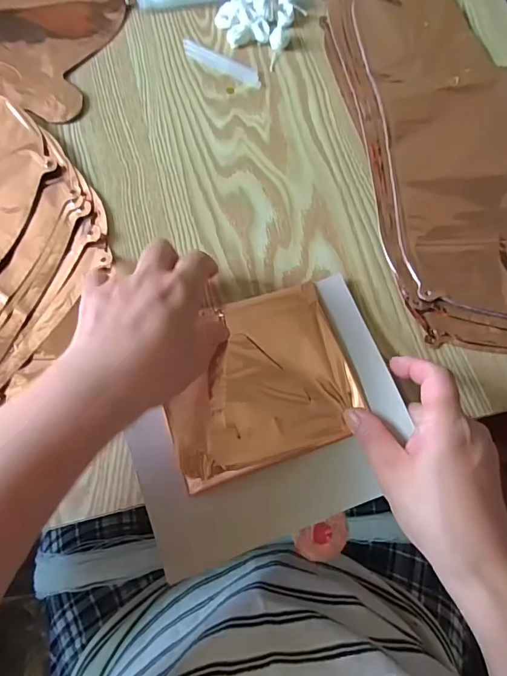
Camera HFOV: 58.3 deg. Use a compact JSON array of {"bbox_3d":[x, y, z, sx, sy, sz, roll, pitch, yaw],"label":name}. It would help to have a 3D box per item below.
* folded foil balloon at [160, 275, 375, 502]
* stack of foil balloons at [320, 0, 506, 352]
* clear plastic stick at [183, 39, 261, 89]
[{"bbox_3d":[0.003,0.029,0.327,0.135,0.017,0.120,-18,72,-9],"label":"folded foil balloon"},{"bbox_3d":[0.197,-0.189,0.415,0.216,0.015,0.450,-12,71,-7],"label":"stack of foil balloons"},{"bbox_3d":[-0.030,-0.263,0.432,0.088,0.004,0.019,30,72,8],"label":"clear plastic stick"}]

